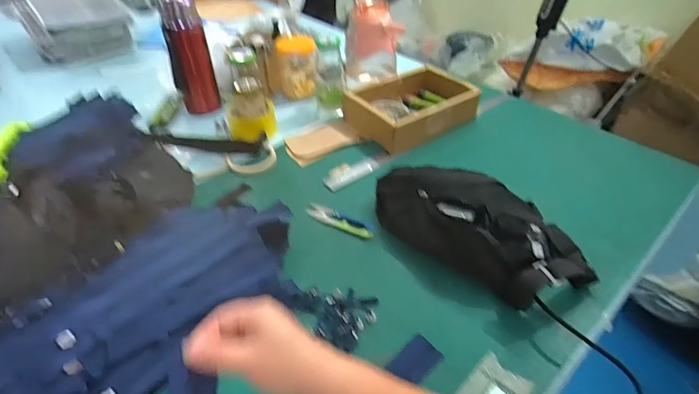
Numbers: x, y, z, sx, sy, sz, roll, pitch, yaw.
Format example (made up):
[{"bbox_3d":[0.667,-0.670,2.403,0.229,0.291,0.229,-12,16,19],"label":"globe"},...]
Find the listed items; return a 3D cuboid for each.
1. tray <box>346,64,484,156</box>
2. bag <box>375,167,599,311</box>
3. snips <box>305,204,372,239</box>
[{"bbox_3d":[0.130,-0.197,0.843,0.249,0.062,0.201,-26,47,-26],"label":"tray"},{"bbox_3d":[0.181,0.036,0.574,0.299,0.073,0.151,29,49,30],"label":"bag"},{"bbox_3d":[-0.016,0.038,0.628,0.116,0.006,0.029,20,45,23],"label":"snips"}]

